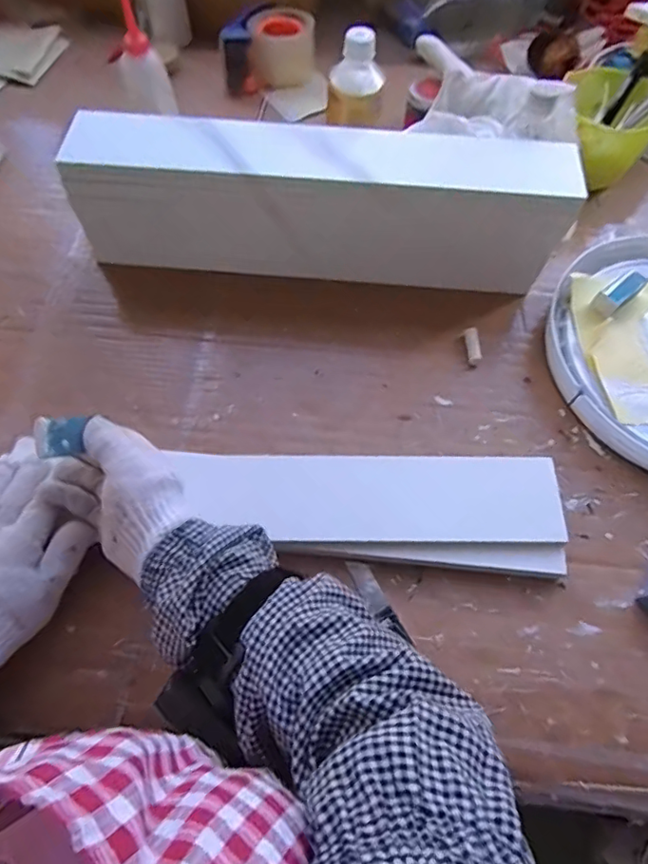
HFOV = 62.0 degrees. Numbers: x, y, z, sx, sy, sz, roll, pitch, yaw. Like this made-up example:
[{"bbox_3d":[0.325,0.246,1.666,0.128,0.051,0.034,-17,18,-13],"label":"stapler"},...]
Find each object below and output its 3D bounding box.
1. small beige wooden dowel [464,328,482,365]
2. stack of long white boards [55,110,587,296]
[{"bbox_3d":[0.160,-0.092,0.584,0.015,0.016,0.041,-1,63,-3],"label":"small beige wooden dowel"},{"bbox_3d":[0.003,-0.244,0.580,0.511,0.165,0.061,2,63,-2],"label":"stack of long white boards"}]

